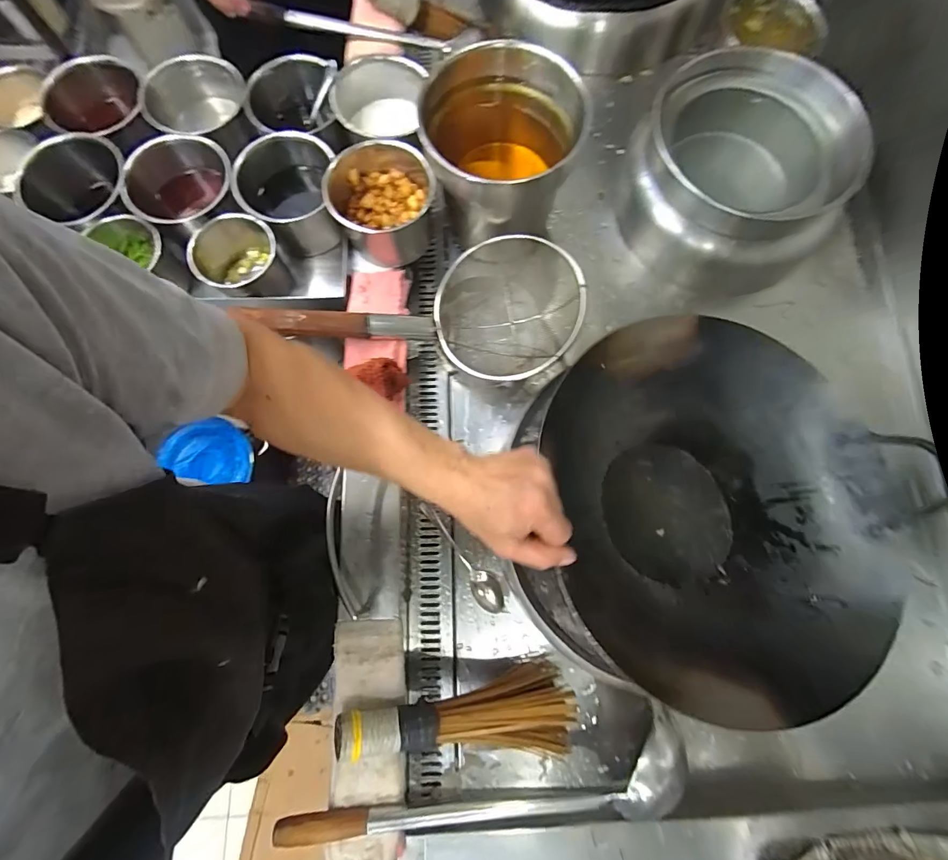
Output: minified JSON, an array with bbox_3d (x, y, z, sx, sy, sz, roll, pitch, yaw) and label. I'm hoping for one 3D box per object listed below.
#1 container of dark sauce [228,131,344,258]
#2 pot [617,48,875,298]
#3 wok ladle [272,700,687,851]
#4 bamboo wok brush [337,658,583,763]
[{"bbox_3d":[-0.293,-0.374,0.682,0.146,0.105,0.149,0,77,-2],"label":"container of dark sauce"},{"bbox_3d":[0.440,-0.437,0.715,0.325,0.203,0.309,0,77,-2],"label":"pot"},{"bbox_3d":[0.028,0.466,0.526,0.502,0.087,0.119,-12,78,-4],"label":"wok ladle"},{"bbox_3d":[-0.018,0.372,0.532,0.304,0.067,0.105,5,77,-20],"label":"bamboo wok brush"}]

